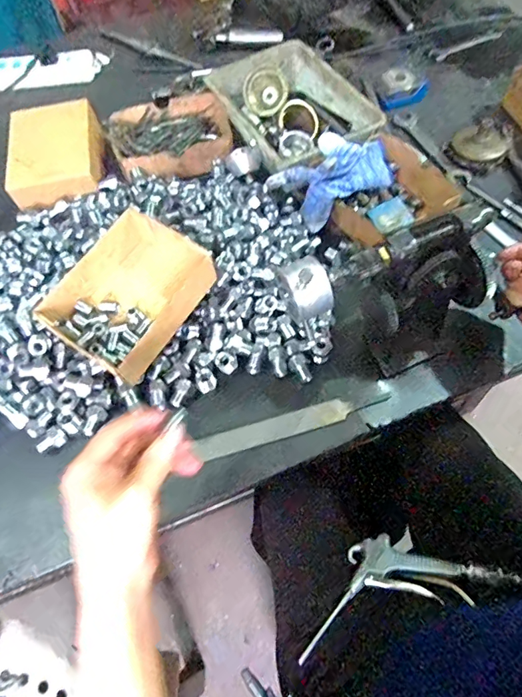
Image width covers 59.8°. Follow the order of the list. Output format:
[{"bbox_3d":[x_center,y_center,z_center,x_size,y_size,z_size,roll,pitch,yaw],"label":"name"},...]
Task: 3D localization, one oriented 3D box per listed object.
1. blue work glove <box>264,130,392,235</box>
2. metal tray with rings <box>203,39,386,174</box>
[{"bbox_3d":[0.099,-0.223,0.582,0.171,0.068,0.076,-20,61,-9],"label":"blue work glove"},{"bbox_3d":[0.038,-0.356,0.675,0.172,0.055,0.258,-25,62,-12],"label":"metal tray with rings"}]

